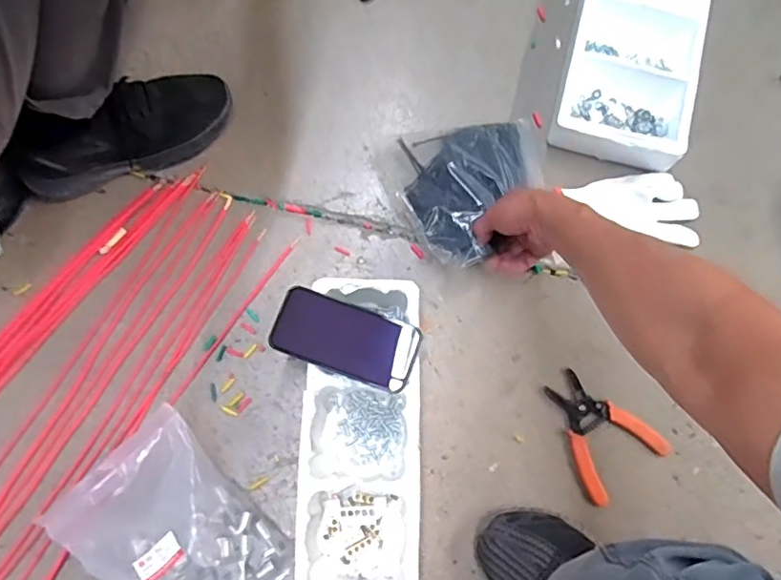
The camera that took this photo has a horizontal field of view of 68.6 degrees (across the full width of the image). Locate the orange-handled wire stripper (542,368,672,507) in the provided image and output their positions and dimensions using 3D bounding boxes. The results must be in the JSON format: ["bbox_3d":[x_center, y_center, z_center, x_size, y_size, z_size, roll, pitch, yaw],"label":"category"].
[{"bbox_3d":[0.247,0.166,0.690,0.112,0.008,0.141,-35,79,-9],"label":"orange-handled wire stripper"}]

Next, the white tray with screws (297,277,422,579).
[{"bbox_3d":[-0.033,0.162,0.652,0.129,0.084,0.339,1,75,-1],"label":"white tray with screws"}]

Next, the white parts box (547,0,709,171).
[{"bbox_3d":[0.338,-0.335,0.800,0.166,0.056,0.320,16,76,3],"label":"white parts box"}]

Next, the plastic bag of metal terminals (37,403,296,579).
[{"bbox_3d":[-0.237,0.273,0.627,0.179,0.074,0.220,-42,80,-11],"label":"plastic bag of metal terminals"}]

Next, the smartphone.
[{"bbox_3d":[-0.050,0.053,0.632,0.155,0.009,0.076,22,73,-2],"label":"smartphone"}]

